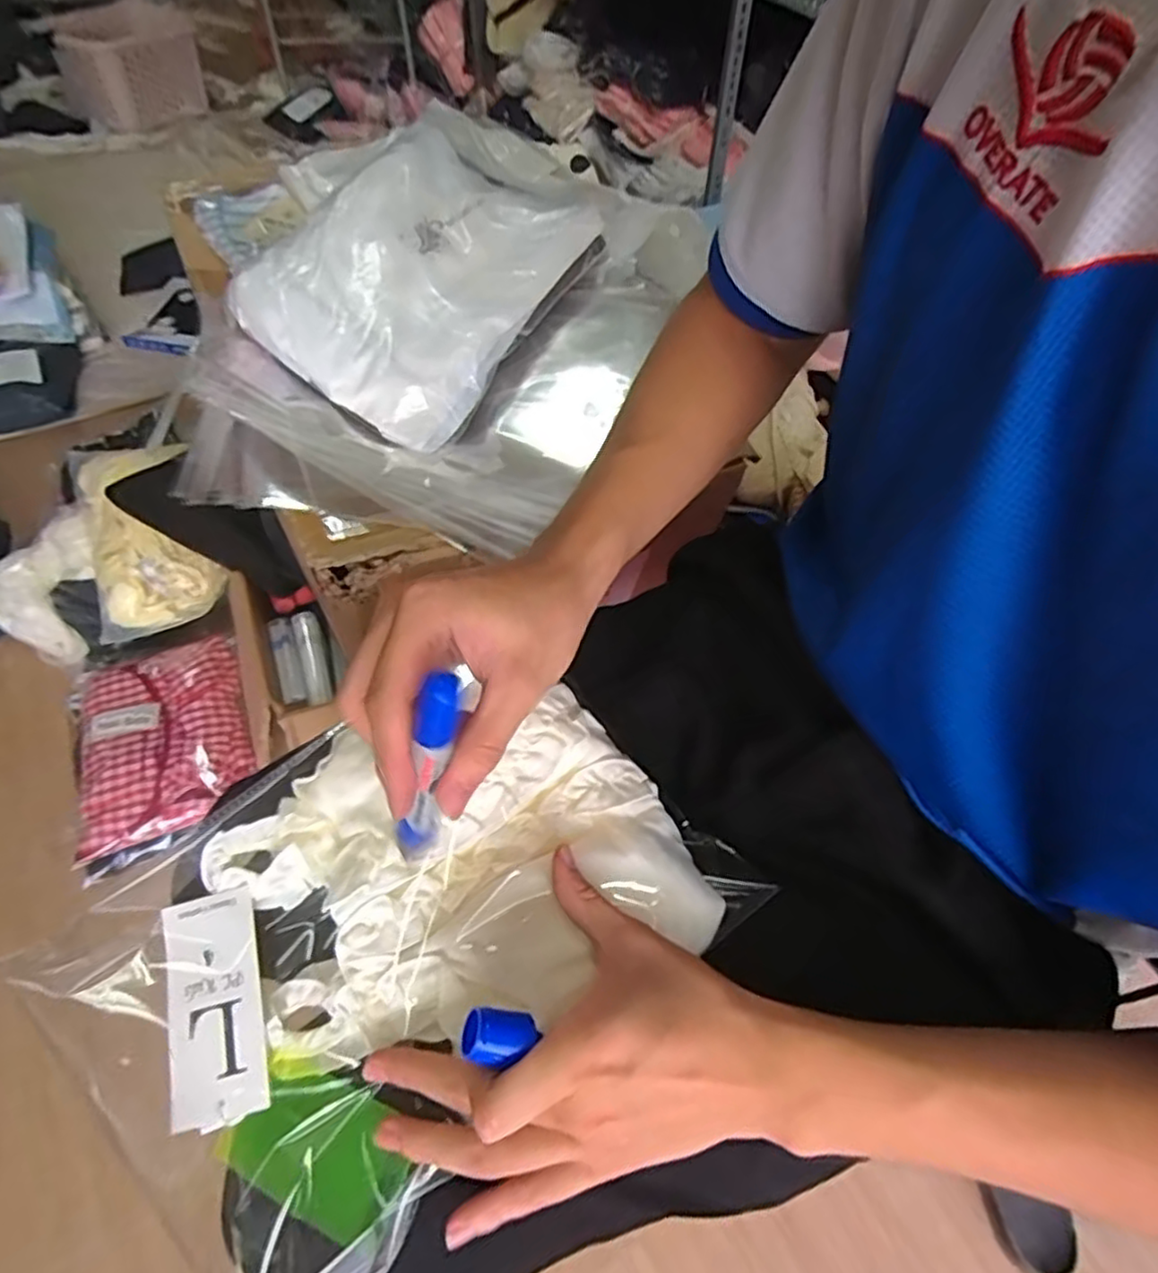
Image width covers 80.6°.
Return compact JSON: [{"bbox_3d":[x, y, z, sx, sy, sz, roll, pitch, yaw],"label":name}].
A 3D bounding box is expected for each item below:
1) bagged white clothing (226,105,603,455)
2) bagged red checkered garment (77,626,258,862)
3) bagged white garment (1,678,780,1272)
[{"bbox_3d":[-0.145,-0.355,0.643,0.238,0.064,0.332,32,77,2],"label":"bagged white clothing"},{"bbox_3d":[-0.575,0.135,0.931,0.225,0.039,0.281,-19,59,-17],"label":"bagged red checkered garment"},{"bbox_3d":[-0.092,0.150,0.354,0.296,0.085,0.220,-36,65,-26],"label":"bagged white garment"}]

